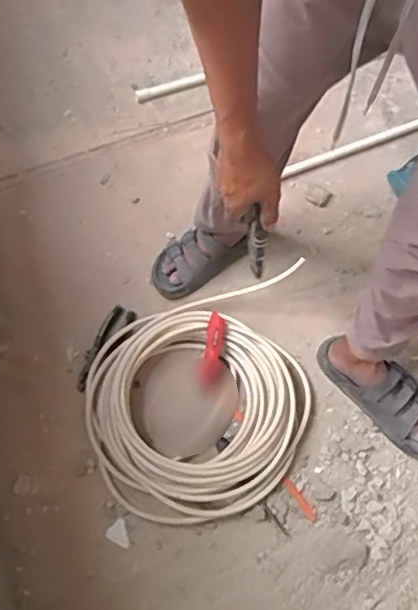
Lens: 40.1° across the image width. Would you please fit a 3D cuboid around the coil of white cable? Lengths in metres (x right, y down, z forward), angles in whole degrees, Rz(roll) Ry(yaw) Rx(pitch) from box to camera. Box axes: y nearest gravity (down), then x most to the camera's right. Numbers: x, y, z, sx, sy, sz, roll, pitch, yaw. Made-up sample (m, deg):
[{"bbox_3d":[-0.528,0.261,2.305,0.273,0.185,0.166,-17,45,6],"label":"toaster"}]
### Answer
[{"bbox_3d":[-0.005,0.180,1.094,0.450,0.067,0.407,-21,68,-8],"label":"coil of white cable"}]

